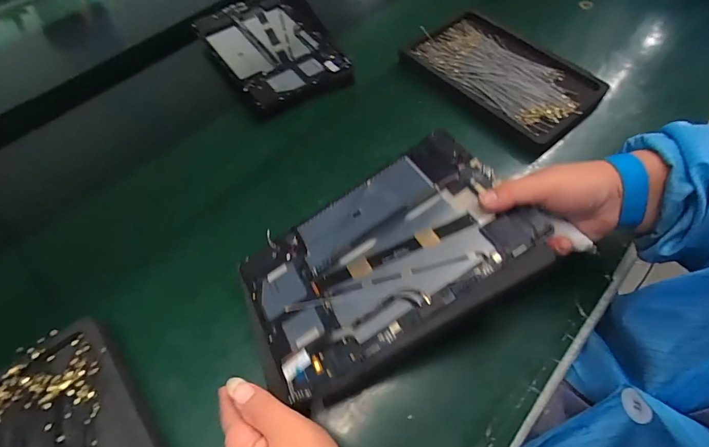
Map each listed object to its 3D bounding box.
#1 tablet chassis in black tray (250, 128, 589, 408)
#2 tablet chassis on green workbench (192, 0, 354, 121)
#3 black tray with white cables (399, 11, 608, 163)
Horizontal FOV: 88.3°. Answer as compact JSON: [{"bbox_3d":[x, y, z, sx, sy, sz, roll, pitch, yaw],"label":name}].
[{"bbox_3d":[0.021,0.030,0.318,0.252,0.017,0.157,-32,56,1],"label":"tablet chassis in black tray"},{"bbox_3d":[-0.122,-0.266,0.546,0.180,0.015,0.257,-25,65,-15],"label":"tablet chassis on green workbench"},{"bbox_3d":[0.193,-0.201,0.501,0.165,0.034,0.245,-40,70,-21],"label":"black tray with white cables"}]

